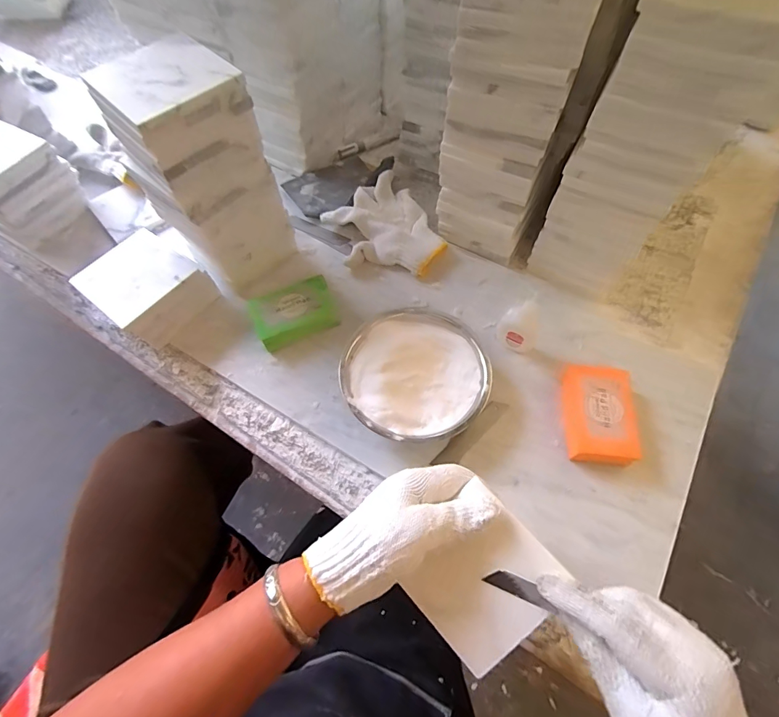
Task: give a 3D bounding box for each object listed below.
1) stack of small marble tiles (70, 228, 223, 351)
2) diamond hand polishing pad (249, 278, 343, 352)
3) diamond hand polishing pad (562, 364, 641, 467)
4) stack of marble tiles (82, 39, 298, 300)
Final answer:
[{"bbox_3d":[-0.280,-0.080,0.486,0.101,0.073,0.102,33,68,14],"label":"stack of small marble tiles"},{"bbox_3d":[-0.110,-0.050,0.484,0.090,0.033,0.059,-21,66,-10],"label":"diamond hand polishing pad"},{"bbox_3d":[0.210,0.056,0.415,0.059,0.027,0.100,7,64,3],"label":"diamond hand polishing pad"},{"bbox_3d":[-0.195,-0.188,0.457,0.113,0.235,0.107,40,70,17],"label":"stack of marble tiles"}]

